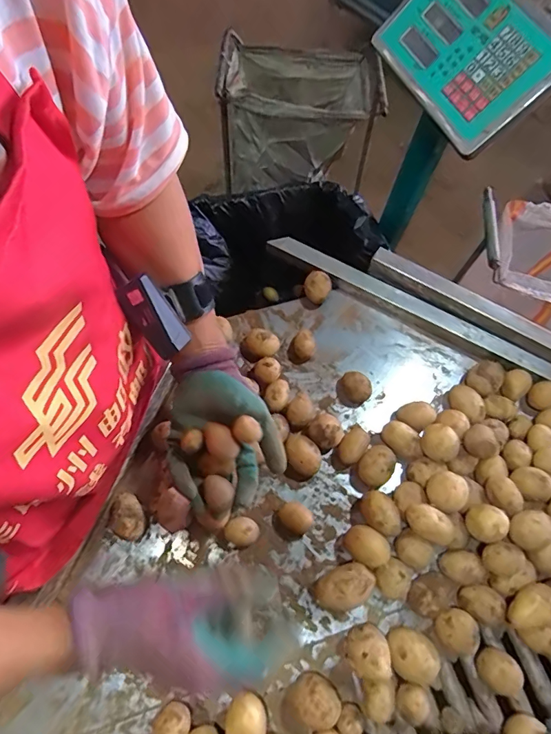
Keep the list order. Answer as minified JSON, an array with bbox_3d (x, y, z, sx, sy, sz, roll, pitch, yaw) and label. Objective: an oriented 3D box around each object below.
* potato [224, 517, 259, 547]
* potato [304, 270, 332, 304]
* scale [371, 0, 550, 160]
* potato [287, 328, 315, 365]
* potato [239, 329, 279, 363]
[{"bbox_3d":[-0.038,0.184,0.482,0.037,0.022,0.030,-4,68,-2],"label":"potato"},{"bbox_3d":[0.059,-0.112,0.618,0.038,0.033,0.037,0,68,0],"label":"potato"},{"bbox_3d":[0.240,-0.405,0.549,0.148,0.034,0.242,-38,69,30],"label":"scale"},{"bbox_3d":[0.036,-0.027,0.583,0.035,0.023,0.040,7,68,2],"label":"potato"},{"bbox_3d":[-0.019,-0.028,0.583,0.044,0.036,0.043,0,68,0],"label":"potato"}]

